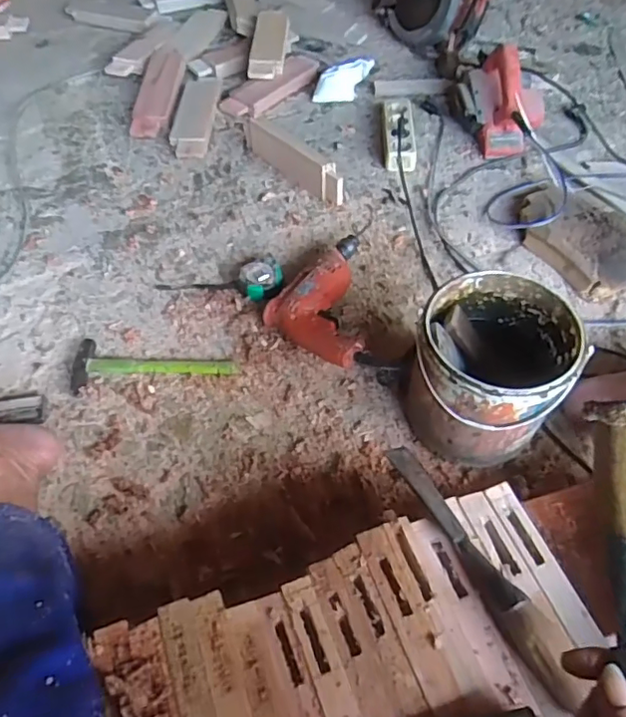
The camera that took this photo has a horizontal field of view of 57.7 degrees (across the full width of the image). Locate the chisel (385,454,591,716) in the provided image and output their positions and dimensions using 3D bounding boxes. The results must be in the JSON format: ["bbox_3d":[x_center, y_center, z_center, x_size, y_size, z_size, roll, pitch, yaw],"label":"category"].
[{"bbox_3d":[0.154,0.180,0.524,0.032,0.045,0.259,-22,58,-15],"label":"chisel"}]

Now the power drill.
[{"bbox_3d":[0.014,-0.077,0.853,0.172,0.070,0.261,-8,55,-6],"label":"power drill"}]

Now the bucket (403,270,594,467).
[{"bbox_3d":[0.217,0.018,0.720,0.181,0.180,0.181,0,55,0],"label":"bucket"}]

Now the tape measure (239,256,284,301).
[{"bbox_3d":[-0.081,-0.122,0.908,0.062,0.033,0.069,-11,55,-8],"label":"tape measure"}]

